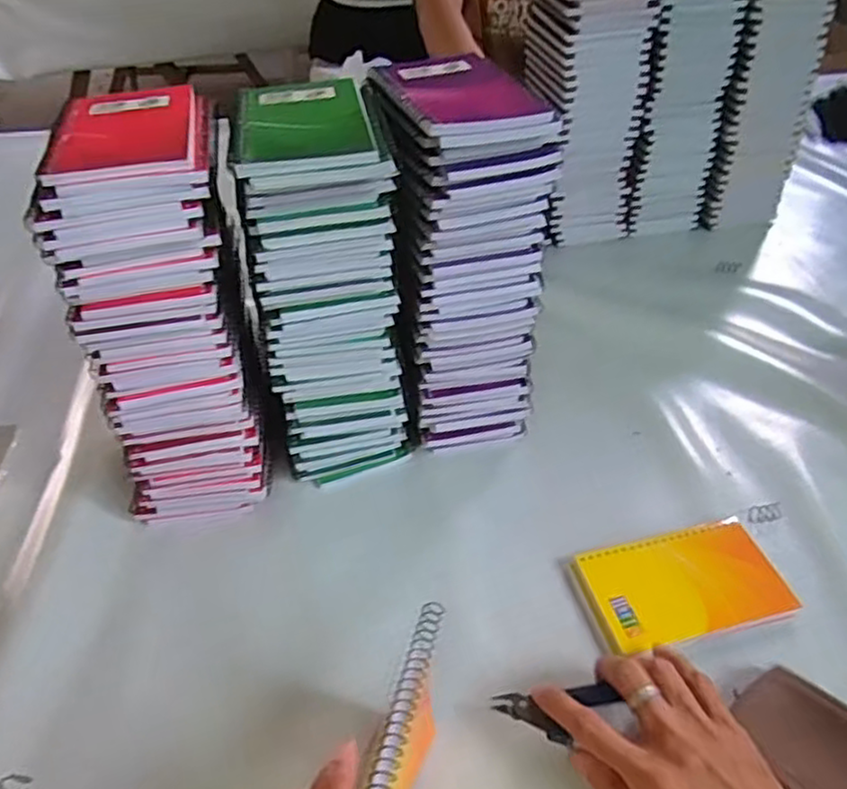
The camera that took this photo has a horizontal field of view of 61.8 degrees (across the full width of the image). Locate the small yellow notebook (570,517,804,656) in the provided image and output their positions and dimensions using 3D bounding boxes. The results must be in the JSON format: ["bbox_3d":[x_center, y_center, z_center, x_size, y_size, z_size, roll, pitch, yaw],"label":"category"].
[{"bbox_3d":[0.178,0.129,0.488,0.134,0.015,0.076,-10,41,-11],"label":"small yellow notebook"}]

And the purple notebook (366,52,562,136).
[{"bbox_3d":[0.024,-0.200,0.468,0.095,0.010,0.121,-15,42,-15],"label":"purple notebook"}]

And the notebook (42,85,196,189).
[{"bbox_3d":[-0.182,-0.162,0.432,0.081,0.010,0.121,-10,41,-10],"label":"notebook"}]

